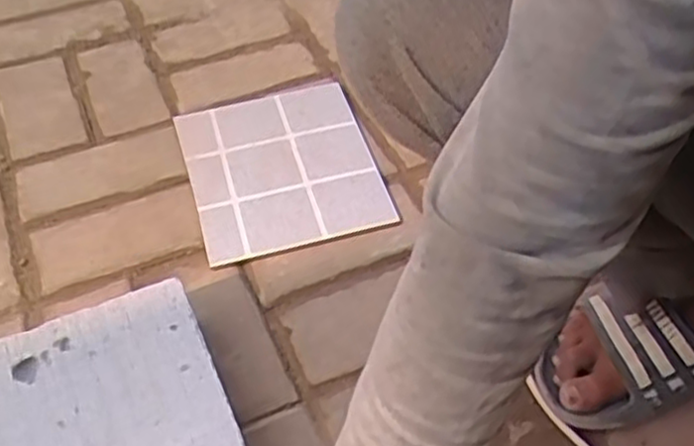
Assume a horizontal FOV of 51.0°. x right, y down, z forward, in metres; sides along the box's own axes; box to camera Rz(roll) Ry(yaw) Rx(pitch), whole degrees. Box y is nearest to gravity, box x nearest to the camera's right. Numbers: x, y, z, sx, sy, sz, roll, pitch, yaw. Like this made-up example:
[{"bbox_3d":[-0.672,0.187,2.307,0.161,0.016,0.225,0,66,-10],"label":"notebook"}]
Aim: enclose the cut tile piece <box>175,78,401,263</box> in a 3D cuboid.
[{"bbox_3d":[-0.077,-0.070,0.845,0.208,0.014,0.241,-14,54,-12],"label":"cut tile piece"}]

